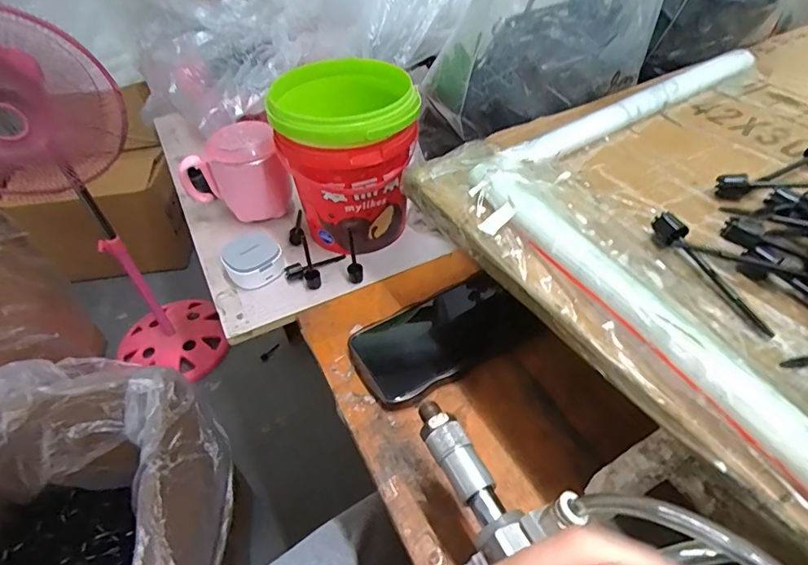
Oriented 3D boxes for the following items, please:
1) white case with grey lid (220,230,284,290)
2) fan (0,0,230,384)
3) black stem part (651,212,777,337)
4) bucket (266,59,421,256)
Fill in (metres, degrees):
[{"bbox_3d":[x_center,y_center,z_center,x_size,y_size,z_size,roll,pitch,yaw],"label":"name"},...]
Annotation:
[{"bbox_3d":[-0.150,-0.023,0.475,0.054,0.033,0.053,-22,48,-17],"label":"white case with grey lid"},{"bbox_3d":[-0.681,-0.128,1.018,0.334,0.853,0.301,-29,51,-23],"label":"fan"},{"bbox_3d":[0.167,-0.008,0.261,0.011,0.014,0.085,-15,47,-11],"label":"black stem part"},{"bbox_3d":[-0.053,-0.117,0.477,0.127,0.155,0.122,-10,46,-6],"label":"bucket"}]

